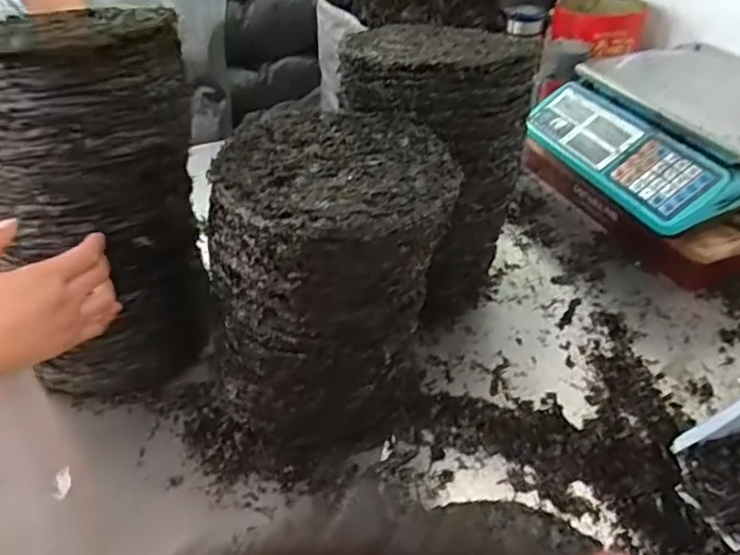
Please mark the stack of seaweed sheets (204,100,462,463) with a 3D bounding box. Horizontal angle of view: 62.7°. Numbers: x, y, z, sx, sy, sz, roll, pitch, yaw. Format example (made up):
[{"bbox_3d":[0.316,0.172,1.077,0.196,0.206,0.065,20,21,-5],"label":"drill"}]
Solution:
[{"bbox_3d":[-0.030,0.008,0.571,0.185,0.260,0.186,2,38,5],"label":"stack of seaweed sheets"}]

